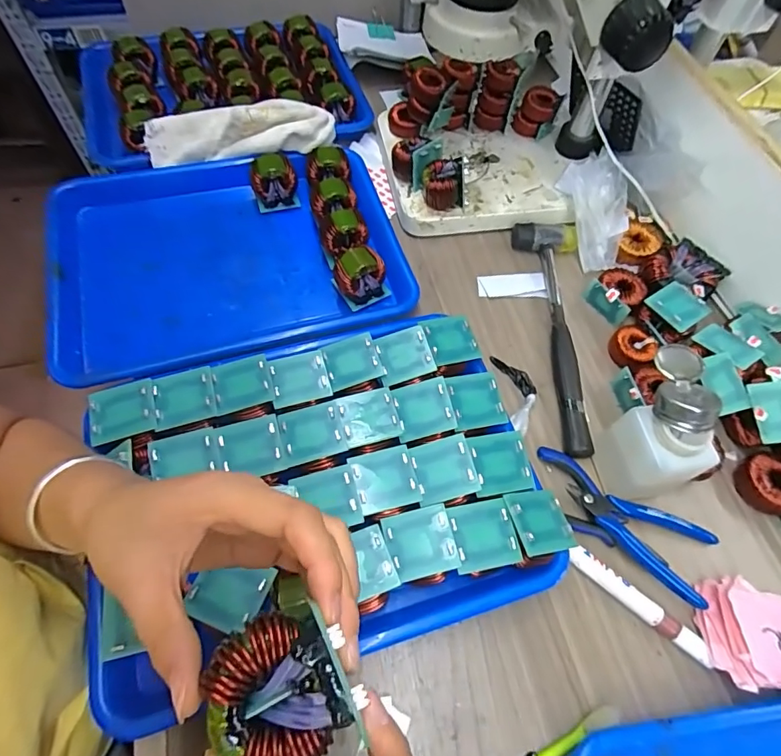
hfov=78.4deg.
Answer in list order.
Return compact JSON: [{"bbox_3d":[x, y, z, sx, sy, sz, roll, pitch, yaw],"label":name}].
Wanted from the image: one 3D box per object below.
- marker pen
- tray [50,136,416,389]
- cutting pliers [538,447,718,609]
[{"bbox_3d":[0.183,0.167,0.357,0.110,0.013,0.015,38,65,16],"label":"marker pen"},{"bbox_3d":[-0.161,-0.122,0.491,0.336,0.042,0.257,-15,63,-12],"label":"tray"},{"bbox_3d":[0.182,0.113,0.381,0.146,0.015,0.057,29,63,12],"label":"cutting pliers"}]

